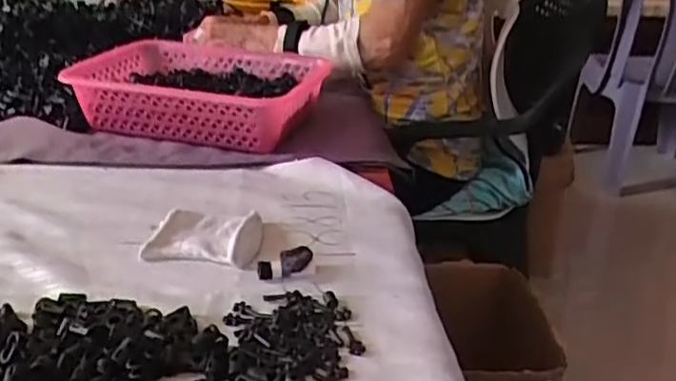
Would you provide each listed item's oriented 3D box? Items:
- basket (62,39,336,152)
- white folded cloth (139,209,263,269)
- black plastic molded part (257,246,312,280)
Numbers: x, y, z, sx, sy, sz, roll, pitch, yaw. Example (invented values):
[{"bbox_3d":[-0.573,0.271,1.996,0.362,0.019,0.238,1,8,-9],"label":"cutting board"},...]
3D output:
[{"bbox_3d":[-0.157,-0.120,0.812,0.323,0.078,0.173,11,28,17],"label":"basket"},{"bbox_3d":[-0.115,0.035,0.571,0.093,0.020,0.071,6,27,6],"label":"white folded cloth"},{"bbox_3d":[-0.043,0.061,0.534,0.047,0.015,0.018,-21,27,5],"label":"black plastic molded part"}]

